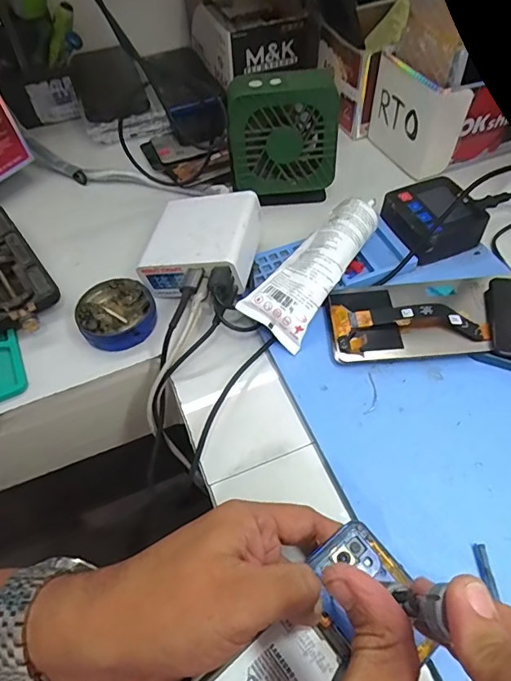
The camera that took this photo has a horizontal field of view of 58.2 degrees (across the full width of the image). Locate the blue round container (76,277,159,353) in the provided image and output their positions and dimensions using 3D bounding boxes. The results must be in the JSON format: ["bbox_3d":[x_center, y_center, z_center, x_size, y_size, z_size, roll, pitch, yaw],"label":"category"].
[{"bbox_3d":[-0.112,-0.020,0.374,0.059,0.022,0.058,-1,54,2],"label":"blue round container"}]

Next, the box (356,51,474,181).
[{"bbox_3d":[0.155,-0.232,0.473,0.041,0.081,0.113,-30,61,-16],"label":"box"}]

